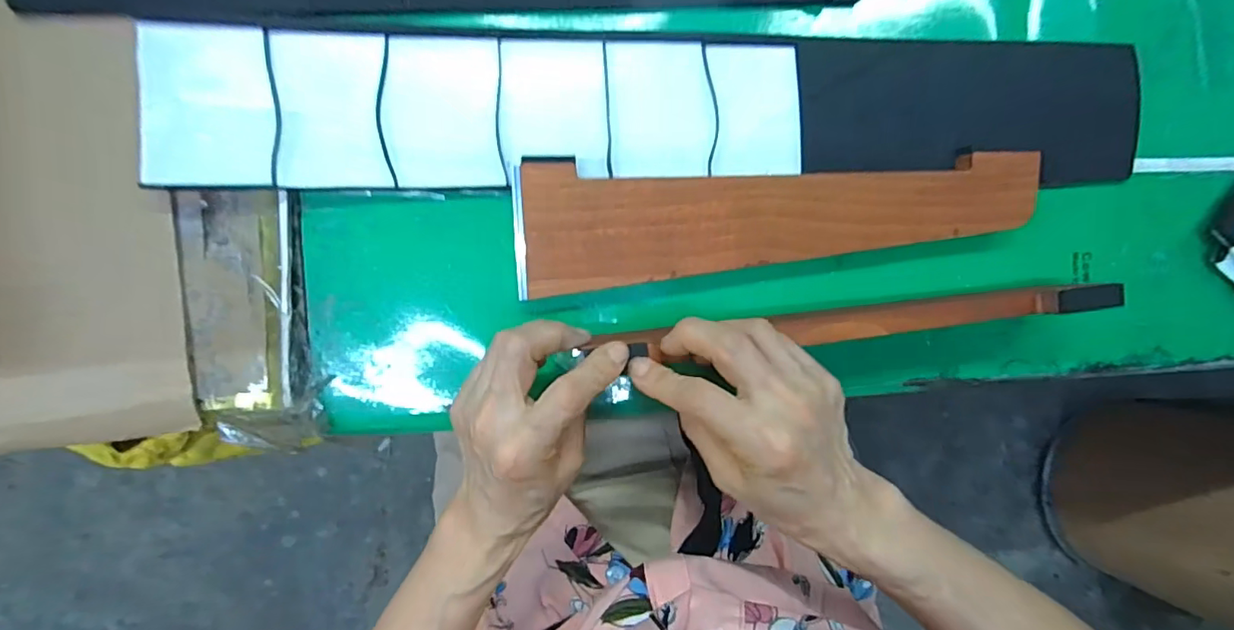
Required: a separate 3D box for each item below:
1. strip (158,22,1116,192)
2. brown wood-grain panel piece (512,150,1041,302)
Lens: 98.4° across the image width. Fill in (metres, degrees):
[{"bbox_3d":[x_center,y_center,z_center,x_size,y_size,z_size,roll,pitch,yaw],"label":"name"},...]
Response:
[{"bbox_3d":[0.054,-0.131,0.341,0.626,0.013,0.091,-3,92,-9],"label":"strip"},{"bbox_3d":[0.107,-0.069,0.343,0.337,0.023,0.075,-7,92,-9],"label":"brown wood-grain panel piece"}]

